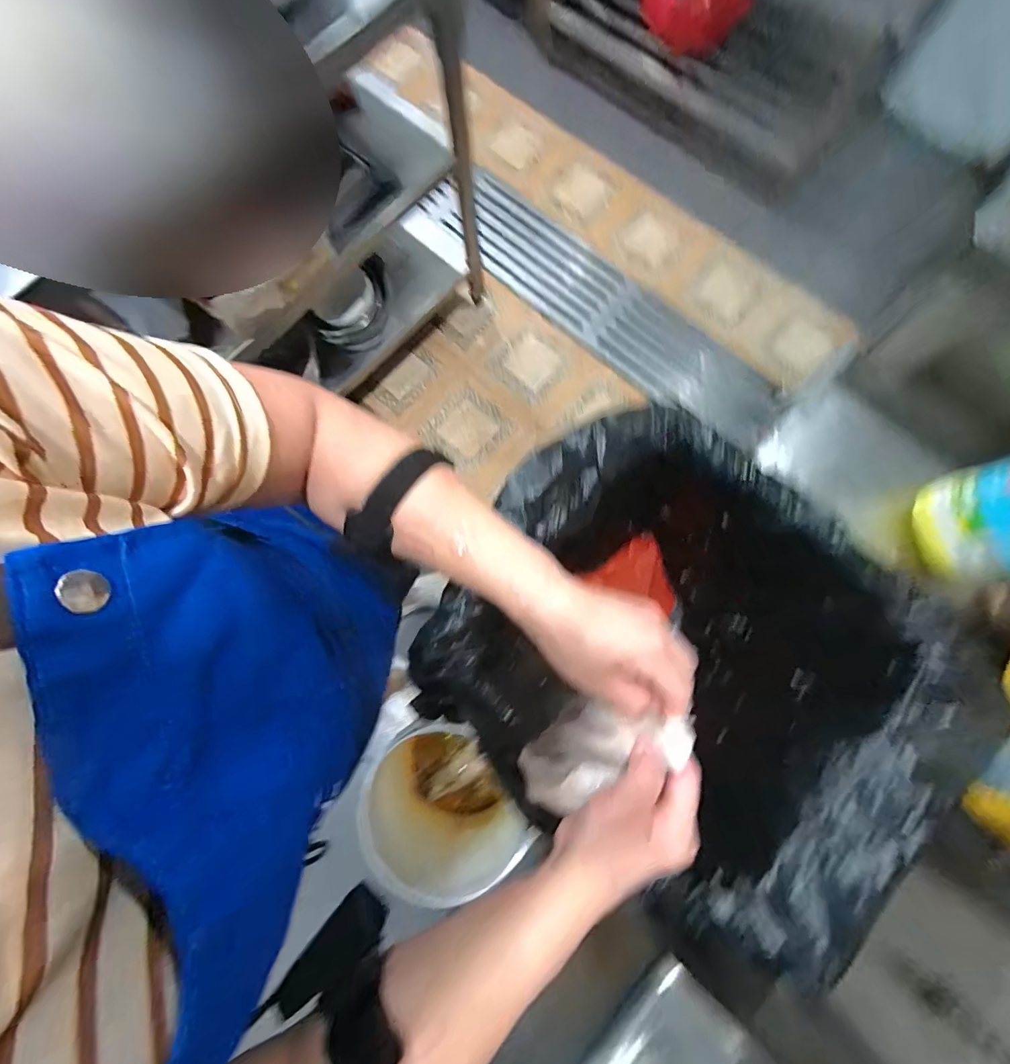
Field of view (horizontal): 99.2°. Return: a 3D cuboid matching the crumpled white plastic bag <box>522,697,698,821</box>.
[{"bbox_3d":[0.068,0.157,0.314,0.129,0.027,0.058,-29,79,18],"label":"crumpled white plastic bag"}]

